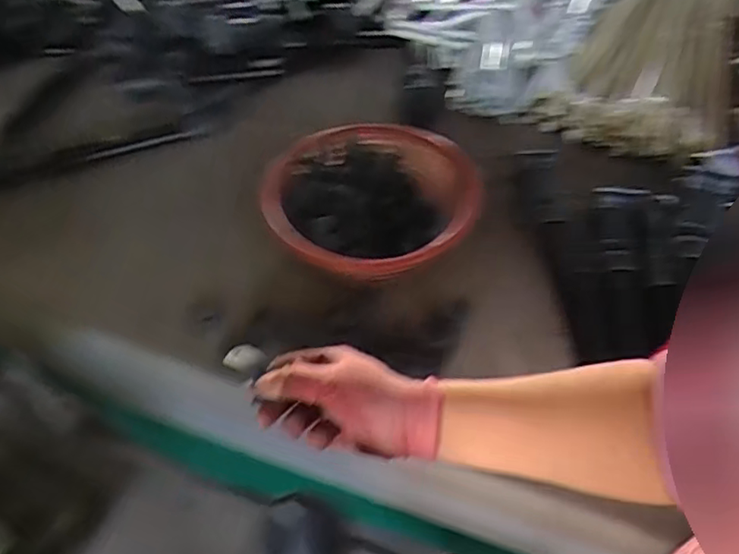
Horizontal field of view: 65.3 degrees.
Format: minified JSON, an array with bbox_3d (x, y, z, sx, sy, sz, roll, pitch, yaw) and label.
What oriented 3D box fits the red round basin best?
[{"bbox_3d":[0.006,-0.109,0.862,0.304,0.091,0.310,-2,49,2],"label":"red round basin"}]

